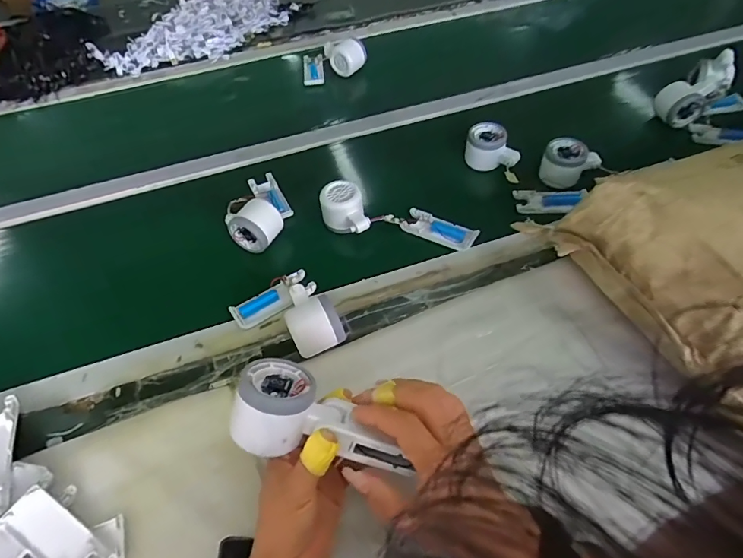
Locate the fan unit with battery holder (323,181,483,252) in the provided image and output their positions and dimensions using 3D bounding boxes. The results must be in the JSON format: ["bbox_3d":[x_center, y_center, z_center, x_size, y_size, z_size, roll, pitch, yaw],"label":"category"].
[{"bbox_3d":[0.036,-0.088,0.605,0.212,0.051,0.064,6,54,9],"label":"fan unit with battery holder"}]

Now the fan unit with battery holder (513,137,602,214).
[{"bbox_3d":[0.268,-0.144,0.633,0.081,0.055,0.124,30,61,24],"label":"fan unit with battery holder"}]

